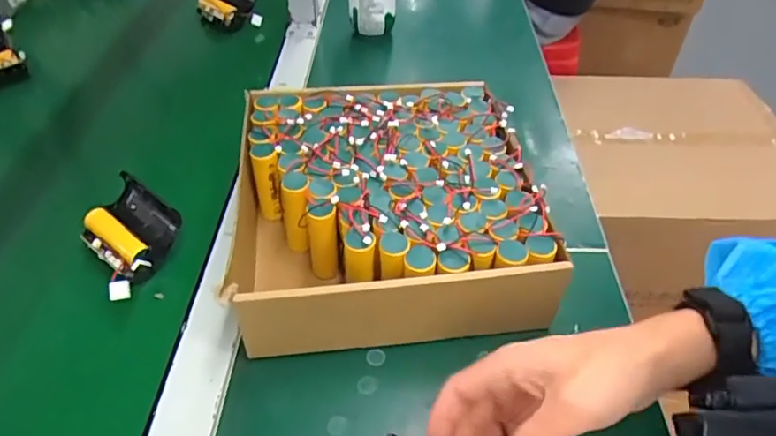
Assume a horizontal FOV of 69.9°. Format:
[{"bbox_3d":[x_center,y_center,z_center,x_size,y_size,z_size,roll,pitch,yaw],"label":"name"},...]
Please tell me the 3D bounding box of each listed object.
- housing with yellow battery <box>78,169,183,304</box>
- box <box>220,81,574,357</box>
[{"bbox_3d":[-0.217,0.010,0.453,0.085,0.038,0.070,32,51,26],"label":"housing with yellow battery"},{"bbox_3d":[-0.005,-0.012,0.461,0.230,0.081,0.244,-4,45,-8],"label":"box"}]

